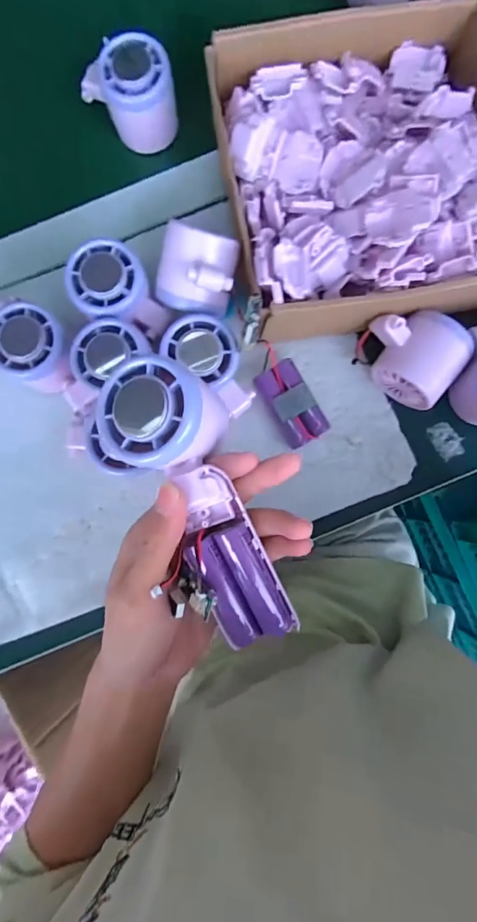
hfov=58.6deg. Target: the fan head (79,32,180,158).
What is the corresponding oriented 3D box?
[{"bbox_3d":[-0.083,-0.295,0.346,0.062,0.053,0.049,-10,88,1],"label":"fan head"}]

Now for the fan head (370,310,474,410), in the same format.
[{"bbox_3d":[0.132,-0.081,0.324,0.073,0.047,0.059,42,89,2],"label":"fan head"}]

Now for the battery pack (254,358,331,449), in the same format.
[{"bbox_3d":[0.042,-0.045,0.339,0.034,0.023,0.065,-31,87,0],"label":"battery pack"}]

